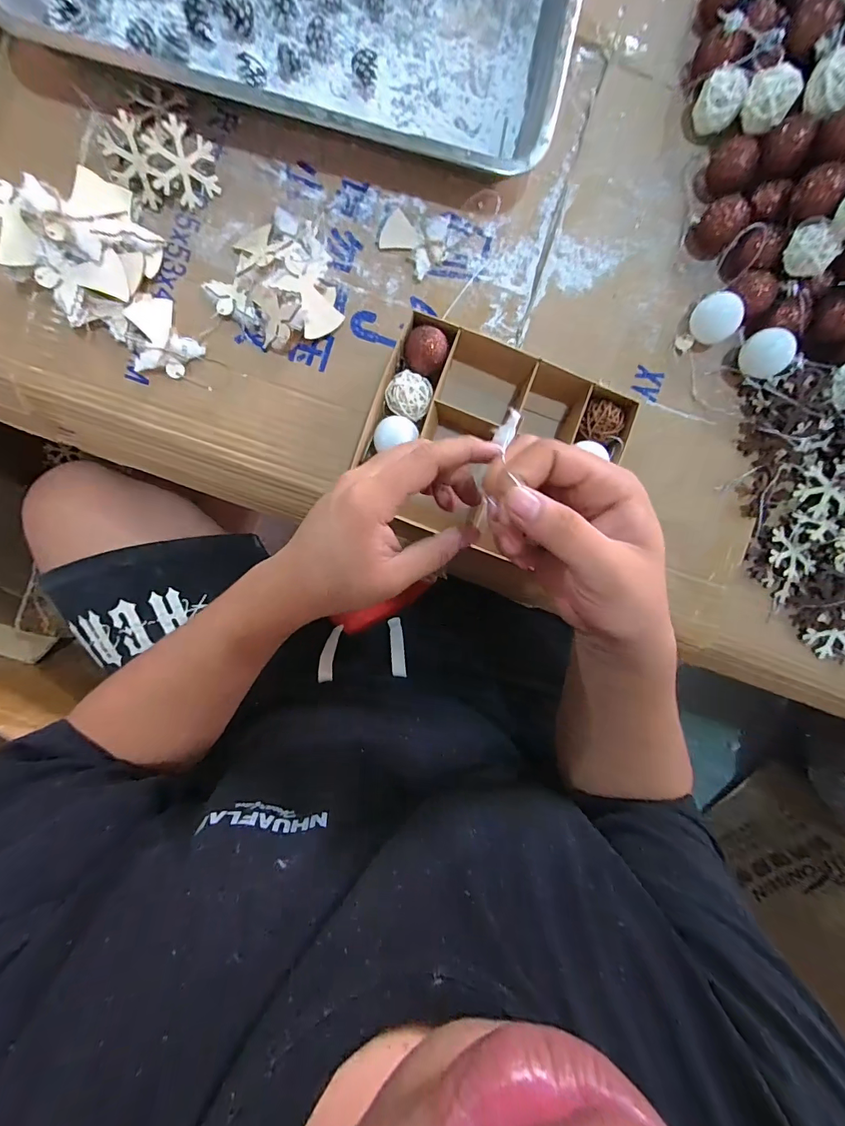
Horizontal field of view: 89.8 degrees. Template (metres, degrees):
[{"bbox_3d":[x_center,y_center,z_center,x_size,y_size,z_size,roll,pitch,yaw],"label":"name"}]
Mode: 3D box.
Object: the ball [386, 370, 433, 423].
[{"bbox_3d":[-0.012,-0.143,0.370,0.037,0.042,0.035,0,92,-3],"label":"ball"}]

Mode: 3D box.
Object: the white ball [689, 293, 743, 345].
[{"bbox_3d":[0.261,-0.218,0.381,0.033,0.036,0.034,0,92,-3],"label":"white ball"}]

